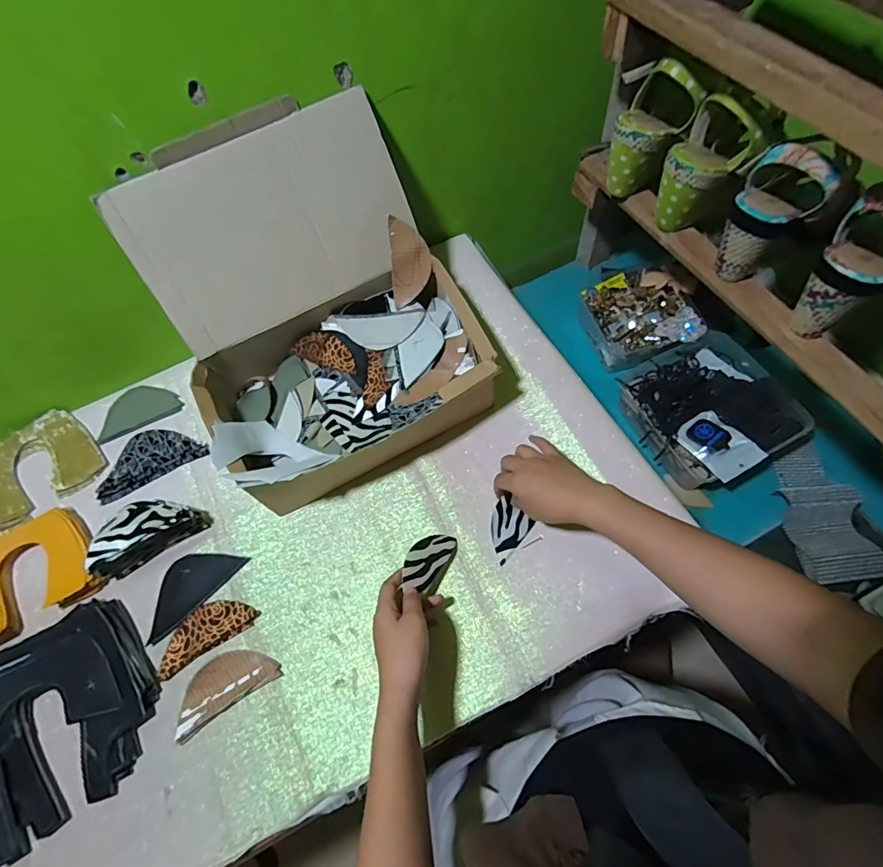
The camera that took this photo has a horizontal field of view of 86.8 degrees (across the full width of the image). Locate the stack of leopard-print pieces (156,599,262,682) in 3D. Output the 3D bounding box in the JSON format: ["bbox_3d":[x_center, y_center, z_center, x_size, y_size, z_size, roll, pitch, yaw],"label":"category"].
[{"bbox_3d":[-0.272,0.227,0.535,0.114,0.010,0.050,-31,65,-10],"label":"stack of leopard-print pieces"}]

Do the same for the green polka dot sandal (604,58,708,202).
[{"bbox_3d":[0.247,-0.356,0.555,0.075,0.135,0.067,31,70,18],"label":"green polka dot sandal"}]

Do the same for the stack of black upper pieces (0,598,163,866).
[{"bbox_3d":[-0.418,0.307,0.493,0.210,0.030,0.186,-31,65,-10],"label":"stack of black upper pieces"}]

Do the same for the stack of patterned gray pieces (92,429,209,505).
[{"bbox_3d":[-0.398,0.030,0.637,0.143,0.015,0.073,-27,65,-9],"label":"stack of patterned gray pieces"}]

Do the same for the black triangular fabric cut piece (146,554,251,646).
[{"bbox_3d":[-0.304,0.182,0.563,0.130,0.009,0.065,-41,67,-14],"label":"black triangular fabric cut piece"}]

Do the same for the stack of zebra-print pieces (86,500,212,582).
[{"bbox_3d":[-0.359,0.119,0.563,0.128,0.059,0.049,-31,66,-10],"label":"stack of zebra-print pieces"}]

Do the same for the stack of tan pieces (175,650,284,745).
[{"bbox_3d":[-0.239,0.272,0.509,0.115,0.011,0.056,-33,66,-11],"label":"stack of tan pieces"}]

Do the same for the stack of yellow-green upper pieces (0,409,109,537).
[{"bbox_3d":[-0.563,0.049,0.641,0.164,0.020,0.131,-37,67,-13],"label":"stack of yellow-green upper pieces"}]

